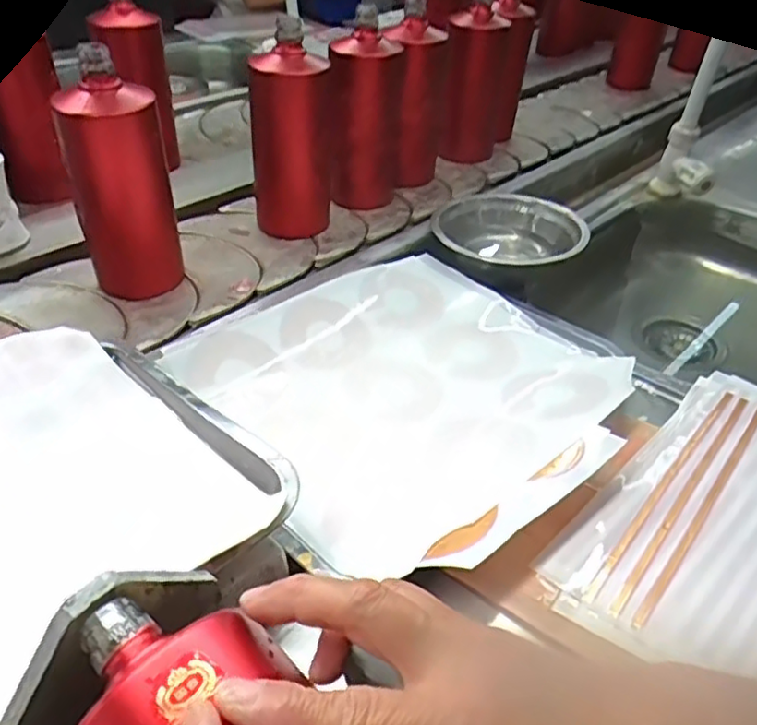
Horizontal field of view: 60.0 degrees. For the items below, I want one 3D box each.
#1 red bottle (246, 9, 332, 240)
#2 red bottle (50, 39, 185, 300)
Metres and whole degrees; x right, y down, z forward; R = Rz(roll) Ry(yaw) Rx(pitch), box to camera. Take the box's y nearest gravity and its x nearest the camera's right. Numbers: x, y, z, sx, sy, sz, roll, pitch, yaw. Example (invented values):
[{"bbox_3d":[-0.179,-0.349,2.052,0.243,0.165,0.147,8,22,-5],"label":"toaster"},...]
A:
[{"bbox_3d":[-0.094,-0.234,0.691,0.078,0.201,0.080,-4,40,-11],"label":"red bottle"},{"bbox_3d":[-0.231,-0.153,0.590,0.074,0.195,0.063,25,43,26],"label":"red bottle"}]

